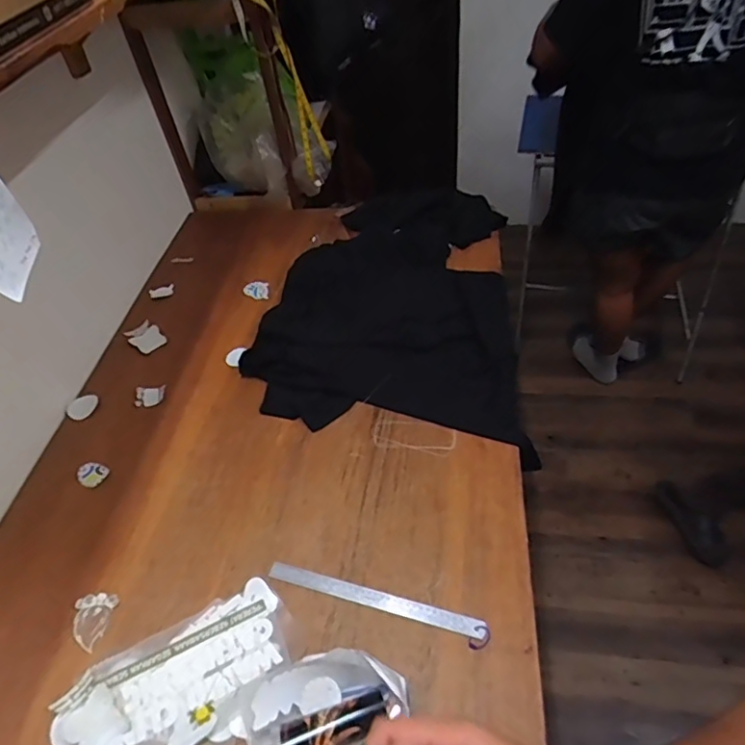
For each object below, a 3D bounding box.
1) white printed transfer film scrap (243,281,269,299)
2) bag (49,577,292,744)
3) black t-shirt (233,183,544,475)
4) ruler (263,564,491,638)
[{"bbox_3d":[-0.285,-0.204,1.365,0.075,0.005,0.050,9,65,17],"label":"white printed transfer film scrap"},{"bbox_3d":[-0.263,0.430,0.760,0.313,0.014,0.176,-23,48,-15],"label":"bag"},{"bbox_3d":[0.062,-0.178,1.270,0.573,0.091,0.773,6,47,12],"label":"black t-shirt"},{"bbox_3d":[0.003,0.338,0.828,0.328,0.005,0.025,11,58,13],"label":"ruler"}]

